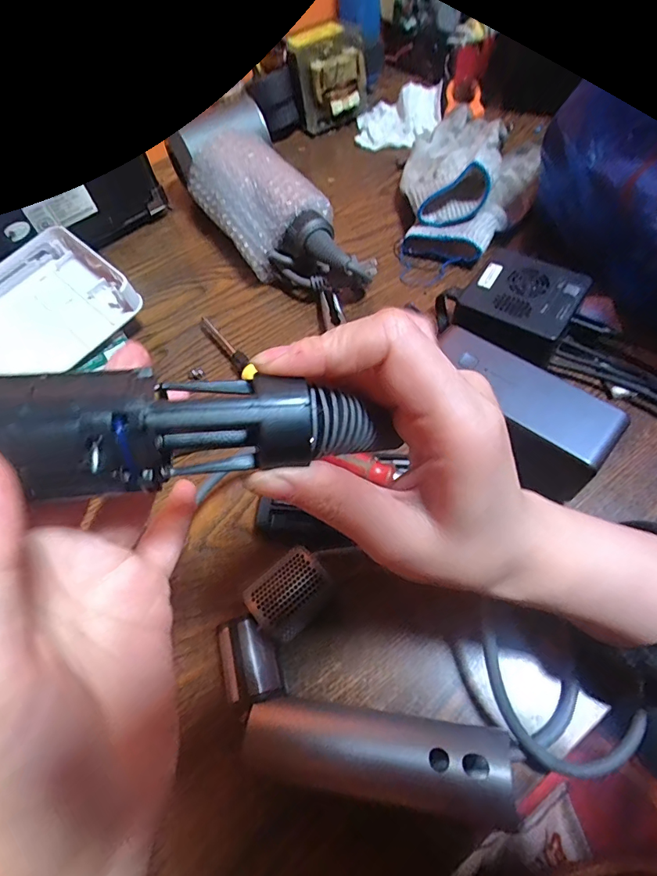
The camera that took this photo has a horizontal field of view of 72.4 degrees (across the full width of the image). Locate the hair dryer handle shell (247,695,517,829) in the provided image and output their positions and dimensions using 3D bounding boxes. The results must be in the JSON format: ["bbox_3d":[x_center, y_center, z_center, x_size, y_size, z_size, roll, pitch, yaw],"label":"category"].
[{"bbox_3d":[0.023,0.157,0.223,0.122,0.040,0.035,4,59,8],"label":"hair dryer handle shell"}]

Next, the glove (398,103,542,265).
[{"bbox_3d":[0.141,-0.267,0.448,0.132,0.056,0.222,11,61,13],"label":"glove"}]

